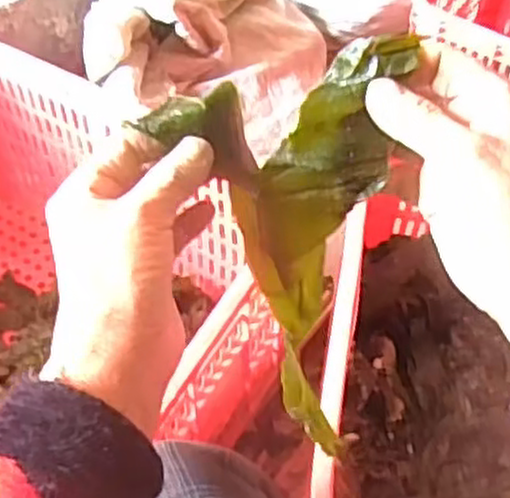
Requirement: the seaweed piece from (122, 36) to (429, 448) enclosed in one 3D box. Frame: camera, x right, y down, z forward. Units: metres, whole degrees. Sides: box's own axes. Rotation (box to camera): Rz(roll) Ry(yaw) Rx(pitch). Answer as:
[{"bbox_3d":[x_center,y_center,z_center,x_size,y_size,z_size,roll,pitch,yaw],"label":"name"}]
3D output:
[{"bbox_3d":[0.010,0.018,0.445,0.115,0.306,0.031,5,47,5],"label":"seaweed piece"}]

